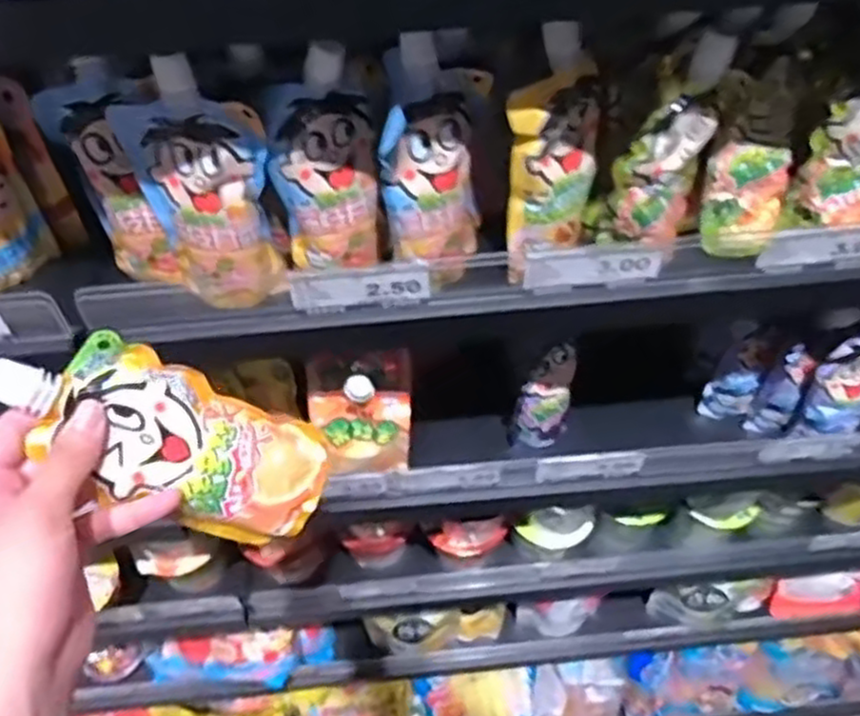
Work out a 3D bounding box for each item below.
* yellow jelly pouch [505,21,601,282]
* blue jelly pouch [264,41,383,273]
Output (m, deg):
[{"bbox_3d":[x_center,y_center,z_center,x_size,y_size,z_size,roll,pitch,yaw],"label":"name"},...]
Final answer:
[{"bbox_3d":[0.078,-0.125,0.455,0.066,0.153,0.029,-38,59,-25],"label":"yellow jelly pouch"},{"bbox_3d":[-0.064,-0.119,0.452,0.061,0.147,0.031,-5,51,-3],"label":"blue jelly pouch"}]

